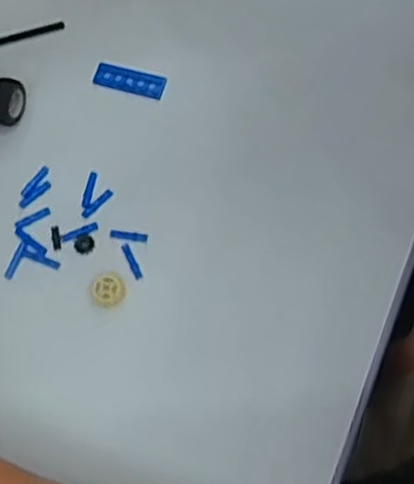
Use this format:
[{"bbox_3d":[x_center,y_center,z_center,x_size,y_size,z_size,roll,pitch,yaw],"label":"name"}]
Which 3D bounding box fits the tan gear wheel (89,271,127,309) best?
[{"bbox_3d":[-0.060,0.028,0.439,0.021,0.004,0.022,-1,72,2],"label":"tan gear wheel"}]

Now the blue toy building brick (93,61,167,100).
[{"bbox_3d":[-0.052,-0.108,0.488,0.047,0.004,0.017,15,73,7],"label":"blue toy building brick"}]

